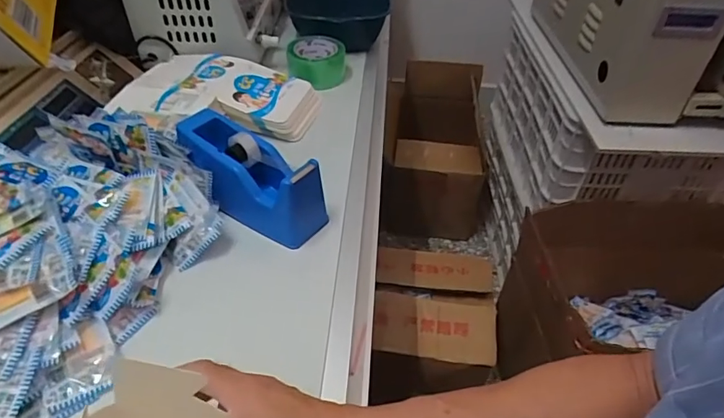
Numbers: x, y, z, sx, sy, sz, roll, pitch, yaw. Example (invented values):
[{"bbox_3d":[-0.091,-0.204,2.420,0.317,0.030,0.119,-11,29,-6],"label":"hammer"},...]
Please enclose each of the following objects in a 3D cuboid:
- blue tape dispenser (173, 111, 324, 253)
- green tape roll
[{"bbox_3d":[-0.138,-0.040,0.598,0.199,0.096,0.082,29,49,26],"label":"blue tape dispenser"},{"bbox_3d":[-0.085,-0.271,0.890,0.100,0.060,0.108,1,43,-1],"label":"green tape roll"}]

